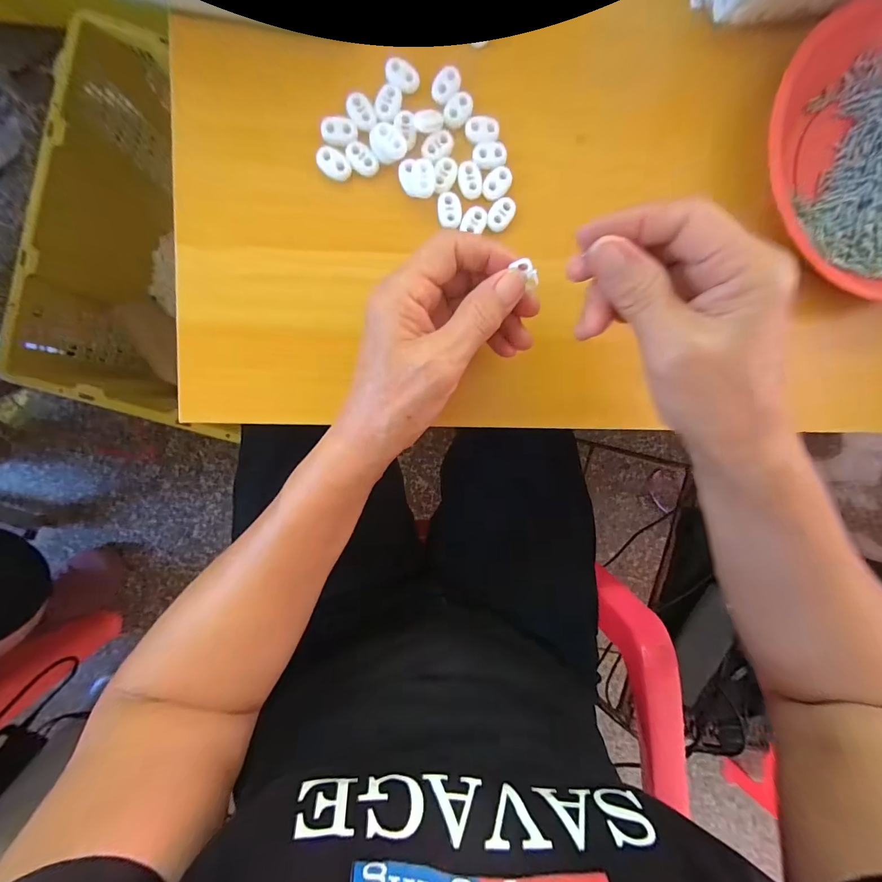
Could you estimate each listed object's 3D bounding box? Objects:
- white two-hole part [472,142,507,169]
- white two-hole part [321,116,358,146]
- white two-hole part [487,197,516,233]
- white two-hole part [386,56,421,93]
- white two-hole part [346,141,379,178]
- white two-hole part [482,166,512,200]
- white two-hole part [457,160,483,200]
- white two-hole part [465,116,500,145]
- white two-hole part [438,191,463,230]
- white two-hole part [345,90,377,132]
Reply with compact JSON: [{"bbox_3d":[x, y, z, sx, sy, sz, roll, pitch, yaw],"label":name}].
[{"bbox_3d":[0.032,-0.187,0.250,0.022,0.004,0.016,-5,94,-6],"label":"white two-hole part"},{"bbox_3d":[-0.063,-0.194,0.240,0.022,0.004,0.017,1,94,-7],"label":"white two-hole part"},{"bbox_3d":[0.040,-0.151,0.254,0.015,0.004,0.022,40,89,-7],"label":"white two-hole part"},{"bbox_3d":[-0.025,-0.230,0.241,0.021,0.004,0.015,30,90,-7],"label":"white two-hole part"},{"bbox_3d":[-0.051,-0.180,0.246,0.016,0.005,0.021,-42,97,-2],"label":"white two-hole part"},{"bbox_3d":[0.037,-0.170,0.252,0.016,0.004,0.023,35,89,-7],"label":"white two-hole part"},{"bbox_3d":[0.019,-0.171,0.250,0.015,0.004,0.023,-11,95,-6],"label":"white two-hole part"},{"bbox_3d":[0.027,-0.202,0.249,0.021,0.004,0.015,-5,94,-6],"label":"white two-hole part"},{"bbox_3d":[0.006,-0.152,0.253,0.016,0.004,0.022,-4,94,-6],"label":"white two-hole part"},{"bbox_3d":[-0.050,-0.207,0.240,0.016,0.004,0.023,-35,97,-3],"label":"white two-hole part"}]

